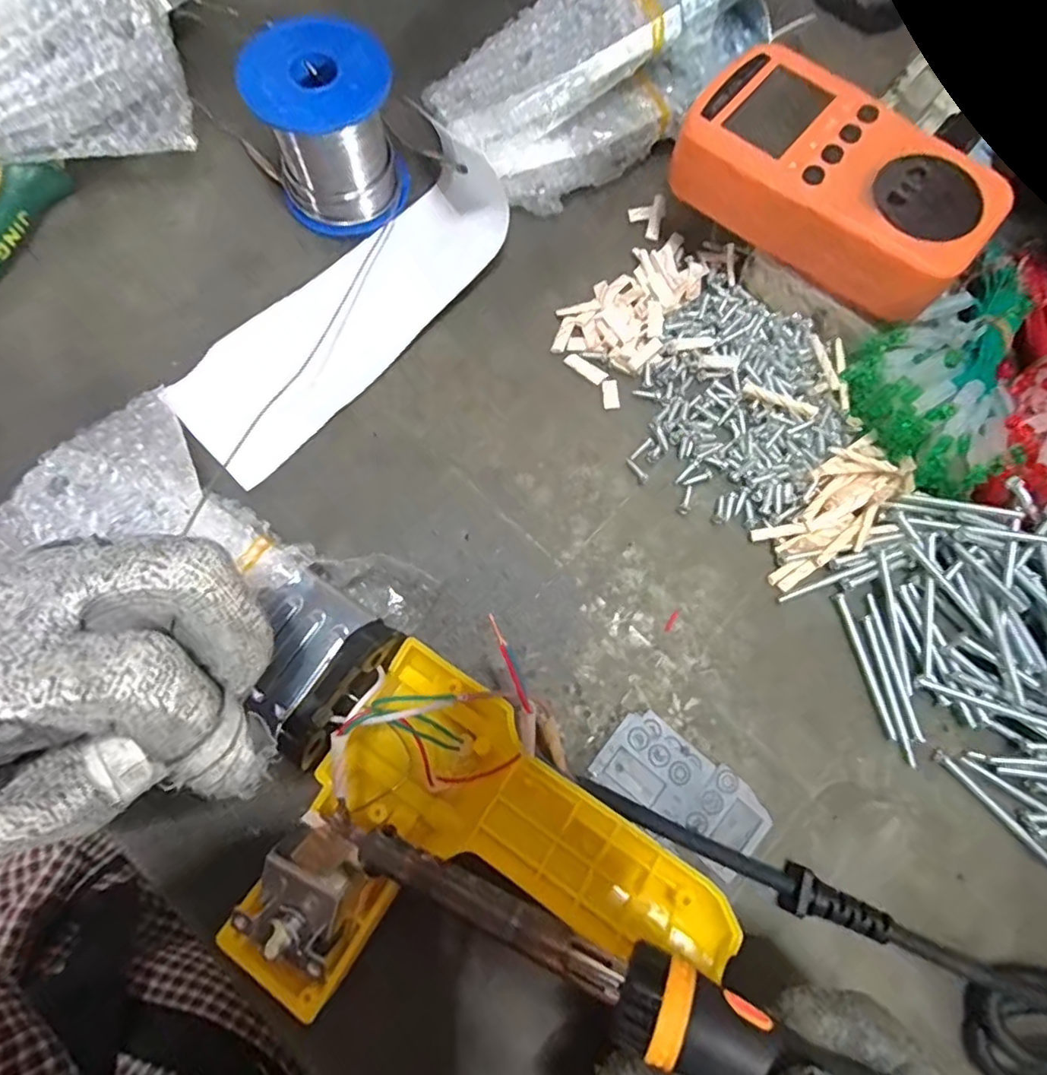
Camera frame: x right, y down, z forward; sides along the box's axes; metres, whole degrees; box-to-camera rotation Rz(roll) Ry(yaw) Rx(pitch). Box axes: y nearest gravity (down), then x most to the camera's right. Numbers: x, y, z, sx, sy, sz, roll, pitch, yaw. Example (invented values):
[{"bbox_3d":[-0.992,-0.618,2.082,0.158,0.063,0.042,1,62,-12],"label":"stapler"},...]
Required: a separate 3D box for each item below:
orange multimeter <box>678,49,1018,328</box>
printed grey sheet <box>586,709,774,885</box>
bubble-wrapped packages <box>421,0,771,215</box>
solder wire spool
[{"bbox_3d":[0.128,-0.149,0.251,0.123,0.032,0.069,33,78,7],"label":"orange multimeter"},{"bbox_3d":[0.064,0.102,0.238,0.068,0.004,0.035,36,76,7],"label":"printed grey sheet"},{"bbox_3d":[0.041,-0.237,0.293,0.171,0.061,0.085,-33,79,-9],"label":"bubble-wrapped packages"},{"bbox_3d":[-0.090,-0.190,0.277,0.060,0.059,0.057,-15,77,-5],"label":"solder wire spool"}]

